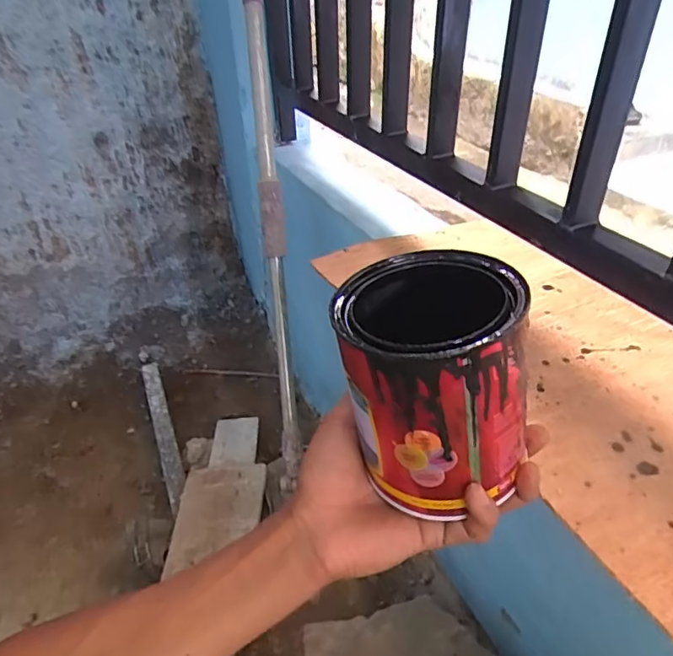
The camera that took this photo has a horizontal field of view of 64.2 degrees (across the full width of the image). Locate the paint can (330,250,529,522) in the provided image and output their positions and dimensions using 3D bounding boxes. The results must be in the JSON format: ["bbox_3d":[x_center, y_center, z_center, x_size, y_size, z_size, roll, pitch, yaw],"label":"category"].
[{"bbox_3d":[0.053,0.030,0.318,0.092,0.115,0.105,-8,36,-7],"label":"paint can"}]

